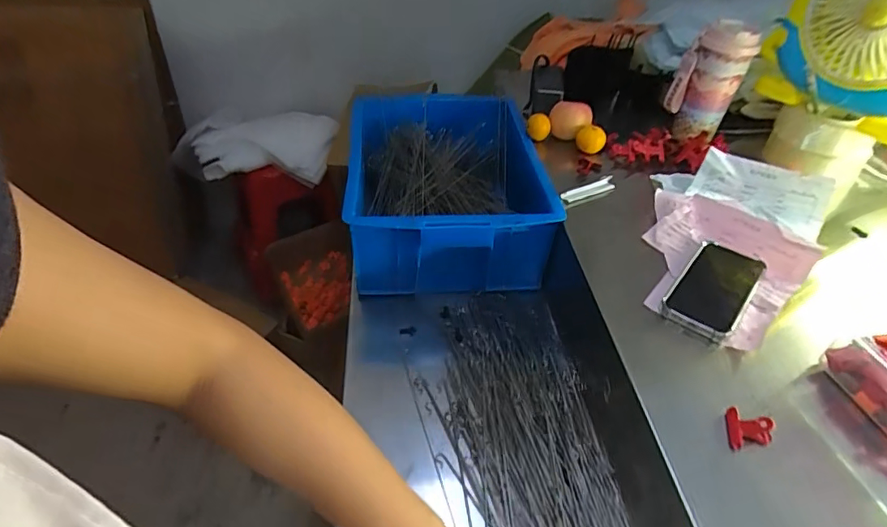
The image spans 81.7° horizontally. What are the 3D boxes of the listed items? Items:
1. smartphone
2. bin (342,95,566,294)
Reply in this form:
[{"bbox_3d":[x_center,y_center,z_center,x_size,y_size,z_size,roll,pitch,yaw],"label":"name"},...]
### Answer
[{"bbox_3d":[0.319,0.023,0.601,0.076,0.010,0.161,29,47,27],"label":"smartphone"},{"bbox_3d":[0.009,-0.137,0.870,0.301,0.146,0.396,-1,41,-4],"label":"bin"}]

